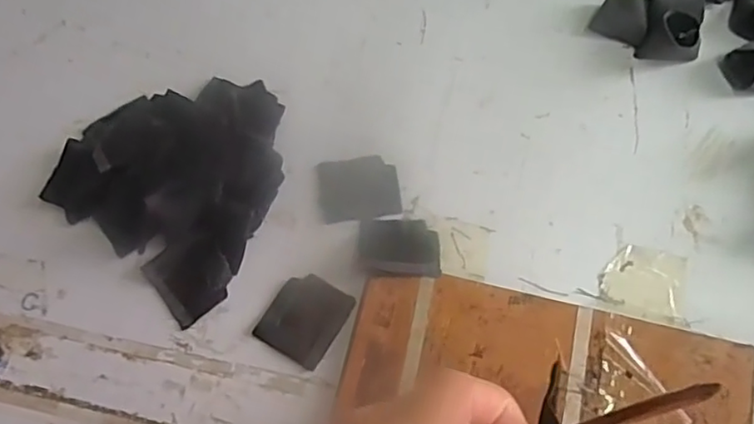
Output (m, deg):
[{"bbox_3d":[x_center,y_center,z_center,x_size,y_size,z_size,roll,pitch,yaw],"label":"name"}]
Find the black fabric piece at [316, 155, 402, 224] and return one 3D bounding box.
[{"bbox_3d":[-0.013,-0.018,0.438,0.056,0.004,0.048,-8,69,0],"label":"black fabric piece"}]

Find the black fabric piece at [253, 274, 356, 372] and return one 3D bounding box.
[{"bbox_3d":[-0.047,0.070,0.404,0.048,0.004,0.053,29,73,13],"label":"black fabric piece"}]

